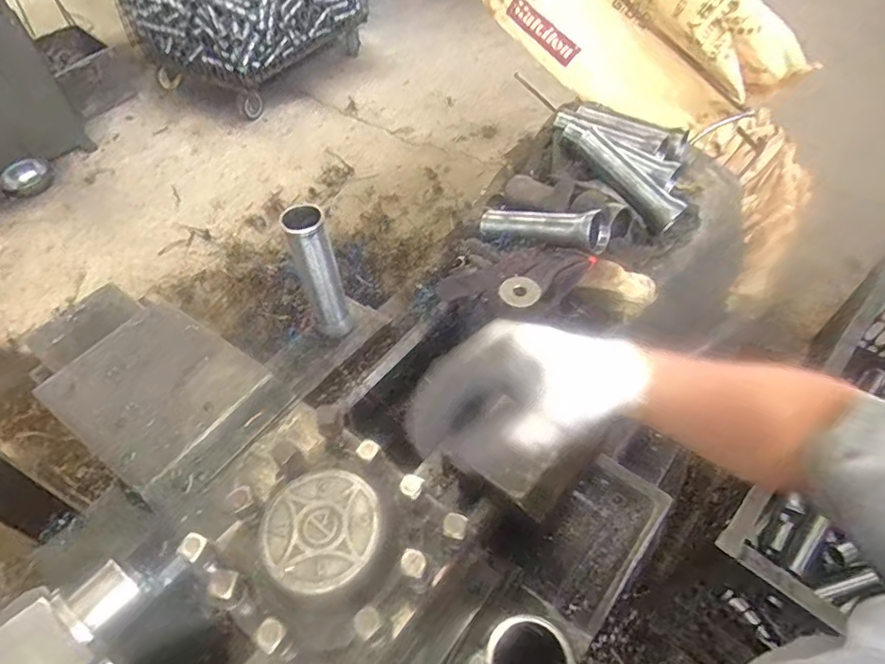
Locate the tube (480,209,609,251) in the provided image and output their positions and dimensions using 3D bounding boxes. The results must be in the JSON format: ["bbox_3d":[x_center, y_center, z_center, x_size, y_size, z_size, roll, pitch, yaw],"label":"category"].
[{"bbox_3d":[0.134,-0.153,0.800,0.202,0.053,0.065,15,52,36],"label":"tube"}]

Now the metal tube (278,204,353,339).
[{"bbox_3d":[-0.159,-0.073,0.709,0.050,0.191,0.050,-18,53,-12],"label":"metal tube"}]

